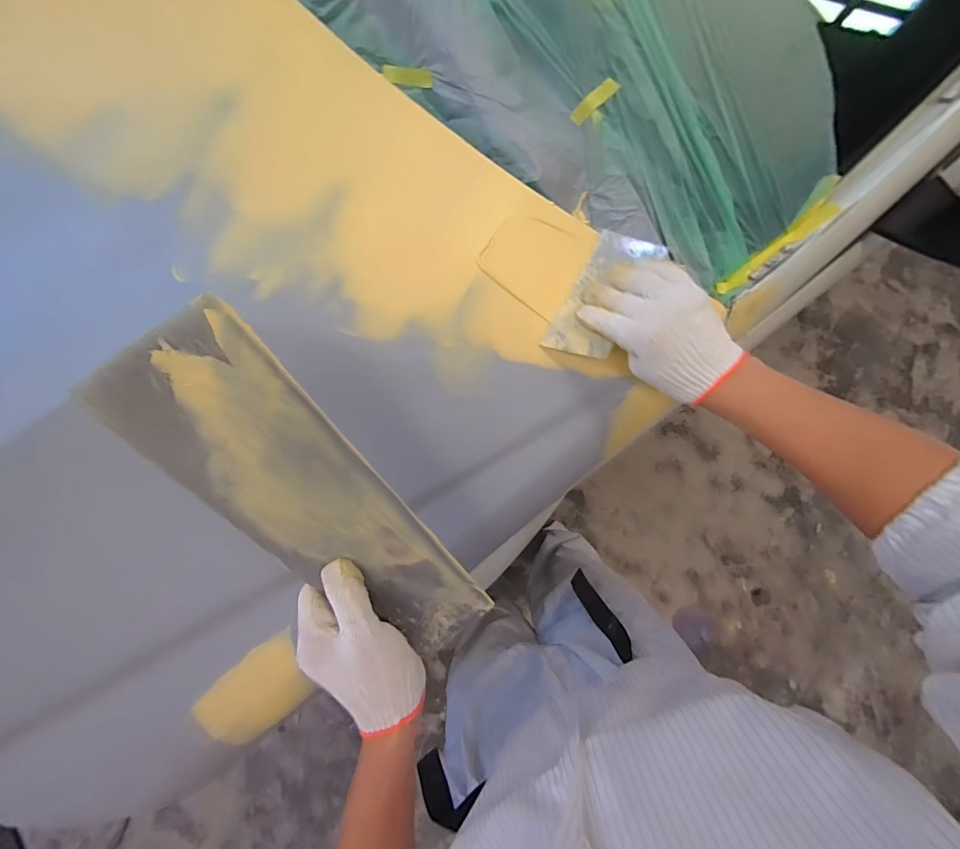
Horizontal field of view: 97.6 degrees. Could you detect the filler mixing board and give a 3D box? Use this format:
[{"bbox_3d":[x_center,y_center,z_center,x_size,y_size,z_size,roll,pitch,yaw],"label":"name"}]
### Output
[{"bbox_3d":[-0.105,0.076,0.315,0.095,0.013,0.332,-36,119,-1],"label":"filler mixing board"}]

